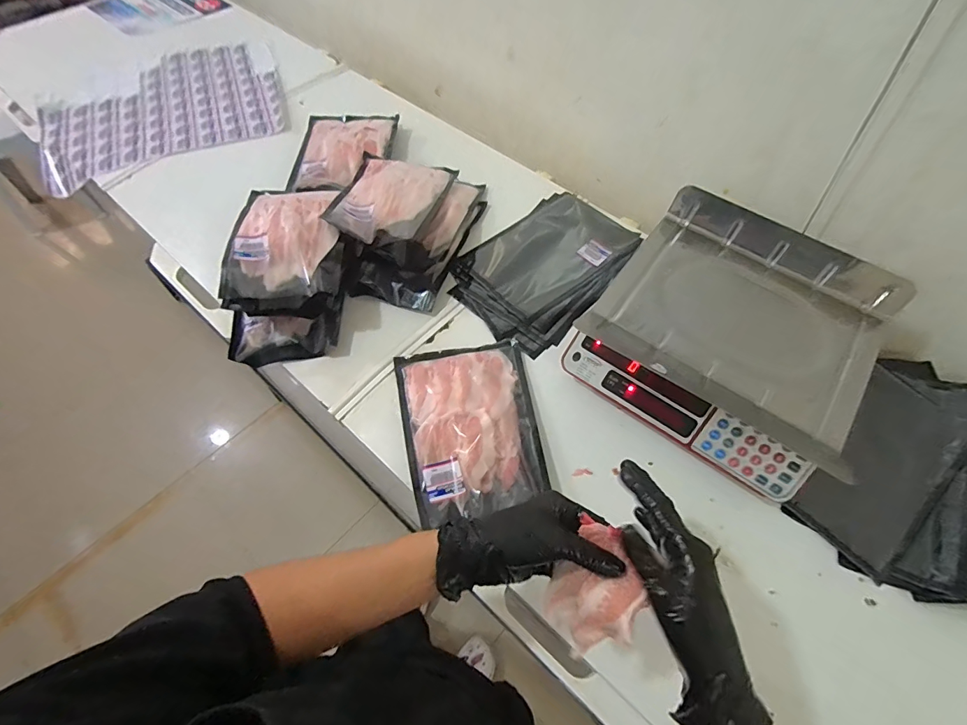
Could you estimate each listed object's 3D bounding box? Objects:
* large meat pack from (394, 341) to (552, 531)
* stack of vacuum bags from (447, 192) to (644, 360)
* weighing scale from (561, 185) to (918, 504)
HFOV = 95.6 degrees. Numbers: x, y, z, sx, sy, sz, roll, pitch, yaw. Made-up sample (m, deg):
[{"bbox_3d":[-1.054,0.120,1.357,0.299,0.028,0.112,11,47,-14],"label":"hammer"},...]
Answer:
[{"bbox_3d":[-0.015,0.082,0.637,0.187,0.029,0.255,-12,62,-6],"label":"large meat pack"},{"bbox_3d":[0.118,-0.183,0.808,0.234,0.022,0.348,40,69,20],"label":"stack of vacuum bags"},{"bbox_3d":[0.362,-0.045,0.651,0.346,0.136,0.346,33,67,17],"label":"weighing scale"}]

